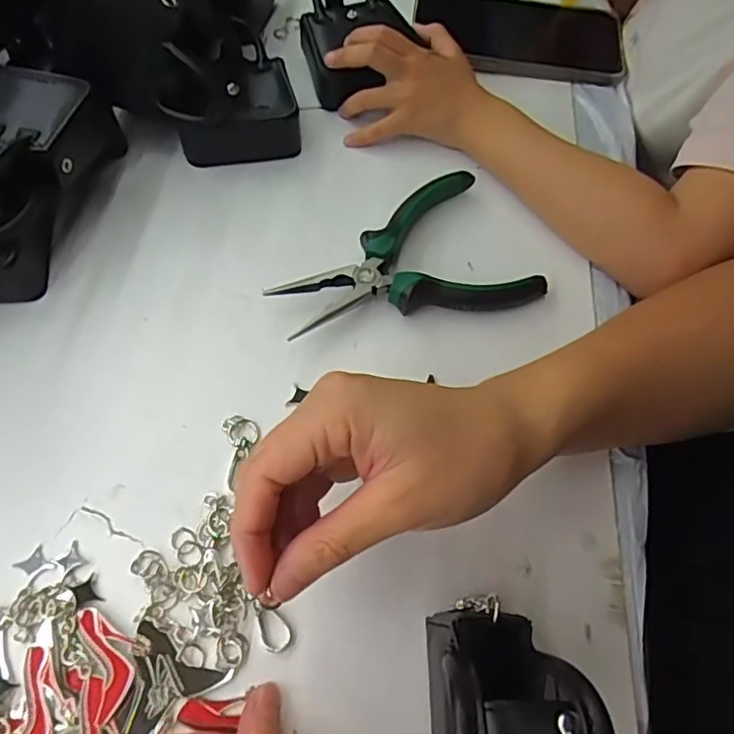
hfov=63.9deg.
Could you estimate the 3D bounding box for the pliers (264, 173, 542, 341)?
[{"bbox_3d":[0.022,-0.054,0.347,0.148,0.022,0.094,-26,67,-16],"label":"pliers"}]

